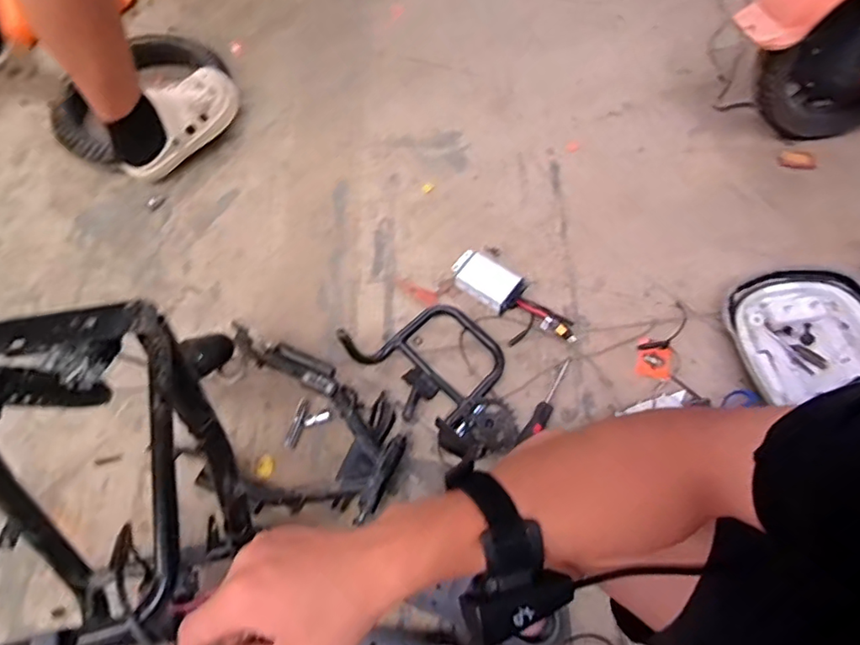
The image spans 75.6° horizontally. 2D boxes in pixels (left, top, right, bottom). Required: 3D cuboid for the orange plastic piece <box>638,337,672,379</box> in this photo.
[{"bbox_3d":[0.377,0.062,0.931,0.055,0.012,0.072,12,64,5],"label":"orange plastic piece"}]

